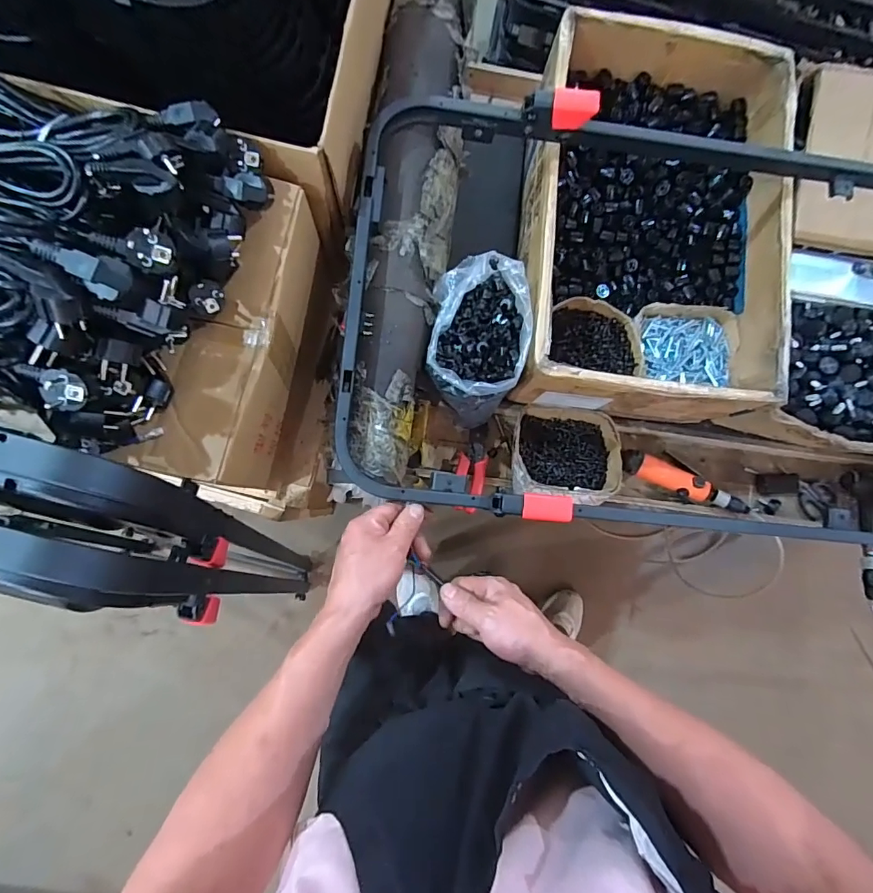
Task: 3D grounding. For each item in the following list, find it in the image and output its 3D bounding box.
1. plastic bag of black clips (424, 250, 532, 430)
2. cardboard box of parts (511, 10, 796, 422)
[{"bbox_3d":[0.055,-0.142,0.684,0.132,0.154,0.195,6,84,-4],"label":"plastic bag of black clips"},{"bbox_3d":[0.314,-0.322,0.711,0.358,0.136,0.535,6,84,-3],"label":"cardboard box of parts"}]

